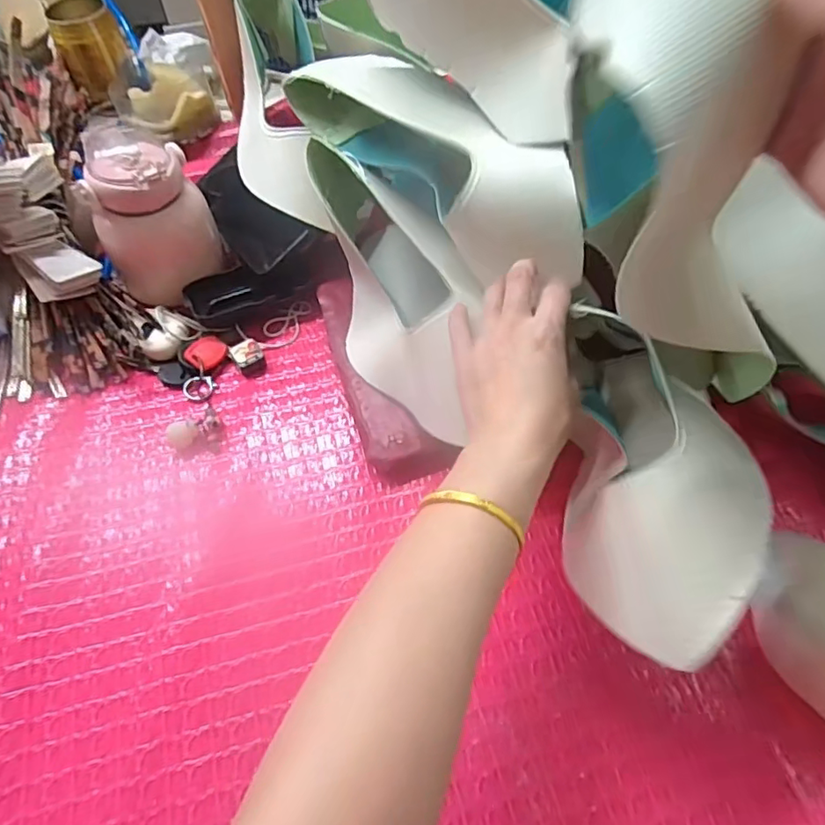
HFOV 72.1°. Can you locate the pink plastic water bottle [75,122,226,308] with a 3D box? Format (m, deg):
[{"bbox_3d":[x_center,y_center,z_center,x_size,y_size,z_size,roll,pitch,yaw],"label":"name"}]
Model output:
[{"bbox_3d":[-0.214,-0.161,0.467,0.088,0.109,0.092,-25,62,-15],"label":"pink plastic water bottle"}]

